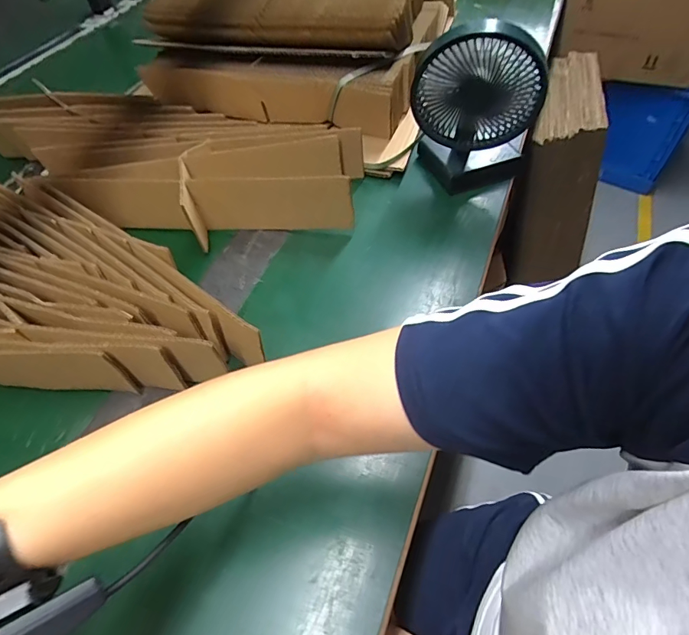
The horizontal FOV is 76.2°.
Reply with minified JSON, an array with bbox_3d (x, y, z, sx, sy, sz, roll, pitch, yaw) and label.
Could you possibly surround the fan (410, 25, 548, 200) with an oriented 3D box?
[{"bbox_3d":[0.179,-0.280,0.610,0.166,0.231,0.085,13,55,13],"label":"fan"}]

